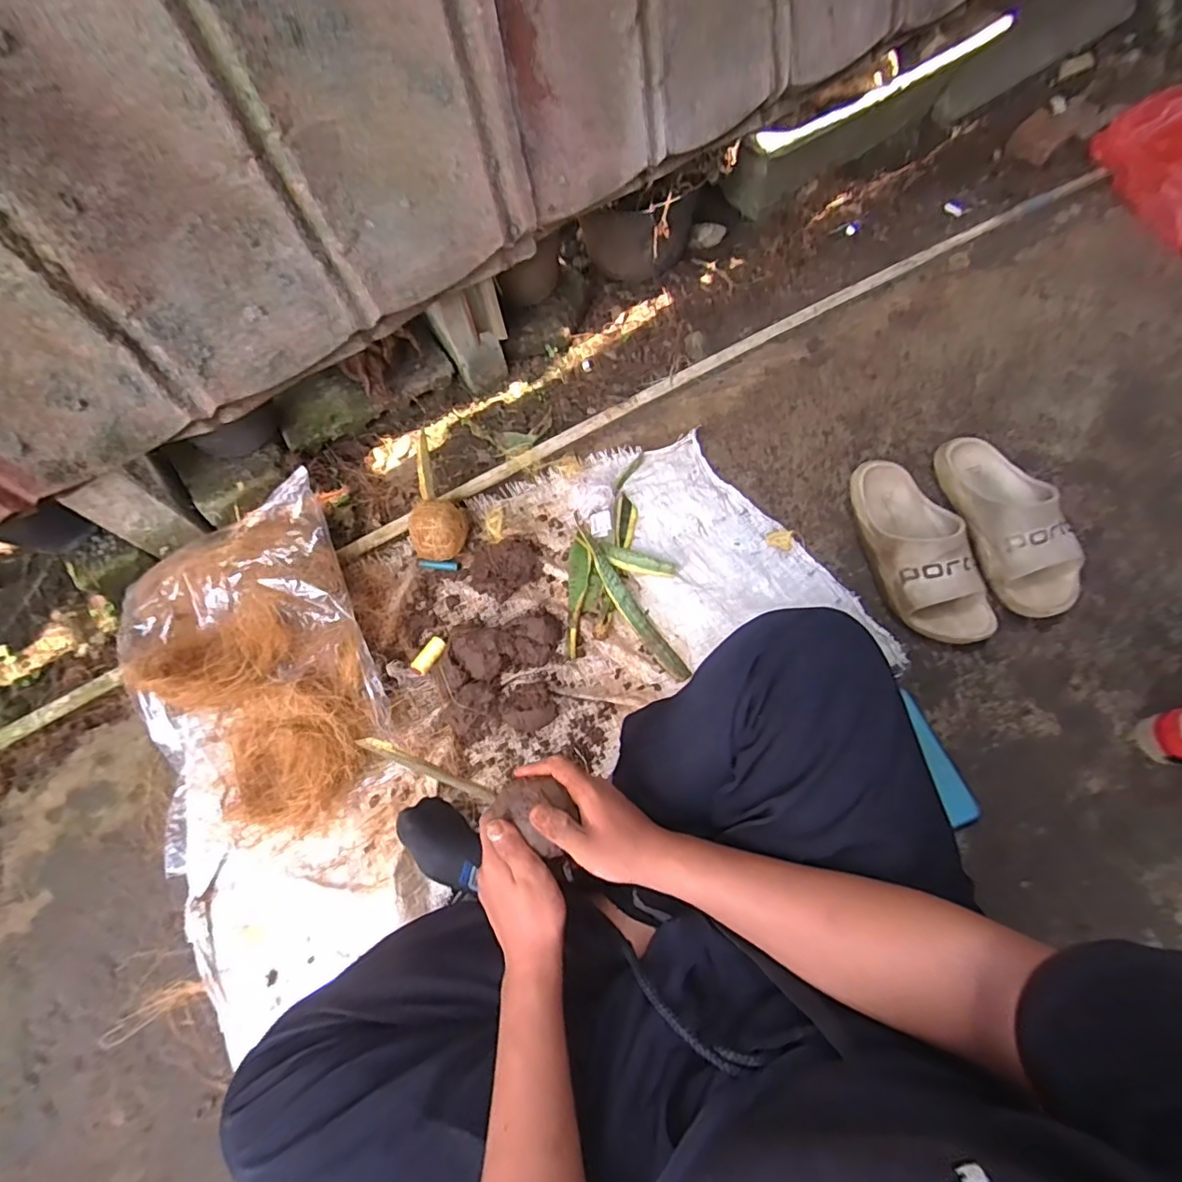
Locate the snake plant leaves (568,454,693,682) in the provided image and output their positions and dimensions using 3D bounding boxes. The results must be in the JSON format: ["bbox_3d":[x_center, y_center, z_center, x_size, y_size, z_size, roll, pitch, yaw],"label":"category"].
[{"bbox_3d":[0.039,-0.044,0.807,0.154,0.031,0.348,-6,70,1],"label":"snake plant leaves"}]

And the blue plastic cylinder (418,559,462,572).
[{"bbox_3d":[-0.228,-0.038,0.818,0.062,0.015,0.015,-1,70,2],"label":"blue plastic cylinder"}]

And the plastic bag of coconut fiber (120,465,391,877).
[{"bbox_3d":[-0.455,0.072,0.705,0.290,0.105,0.475,-22,70,-5],"label":"plastic bag of coconut fiber"}]

